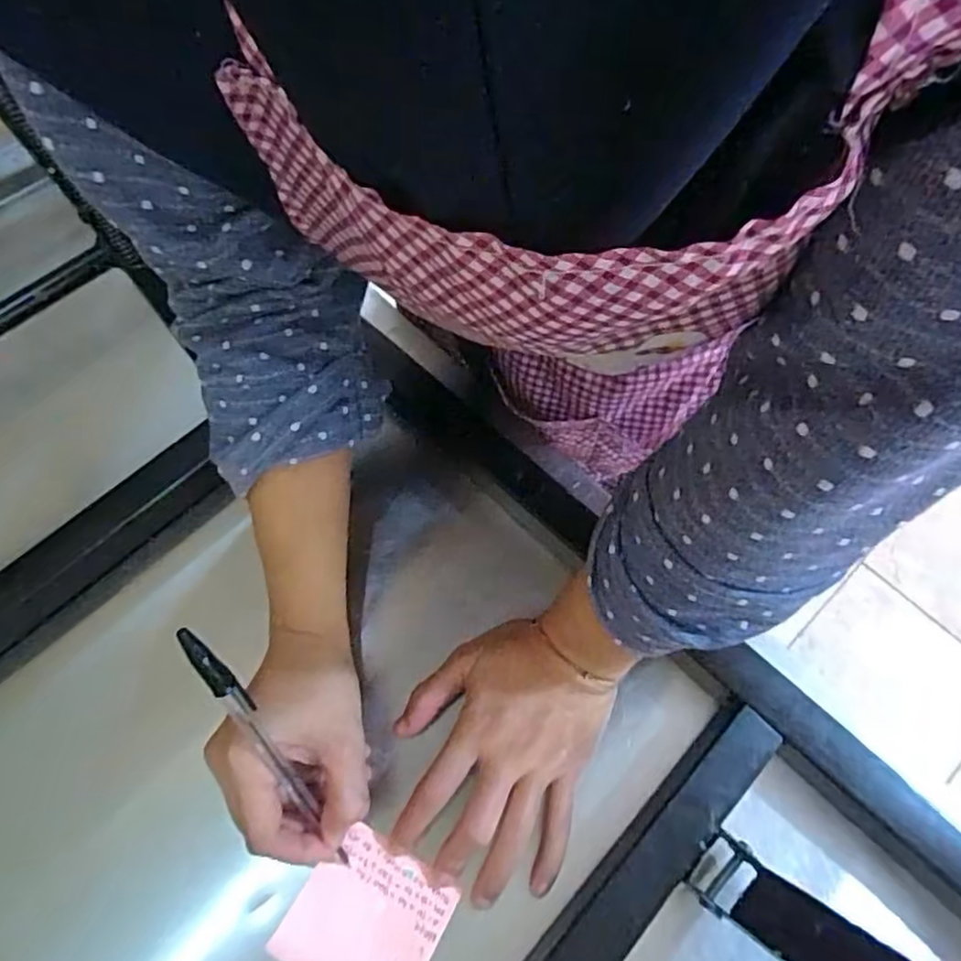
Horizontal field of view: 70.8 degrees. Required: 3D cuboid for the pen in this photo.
[{"bbox_3d":[-0.098,0.135,0.327,0.012,0.171,0.006,-30,28,-16],"label":"pen"}]

